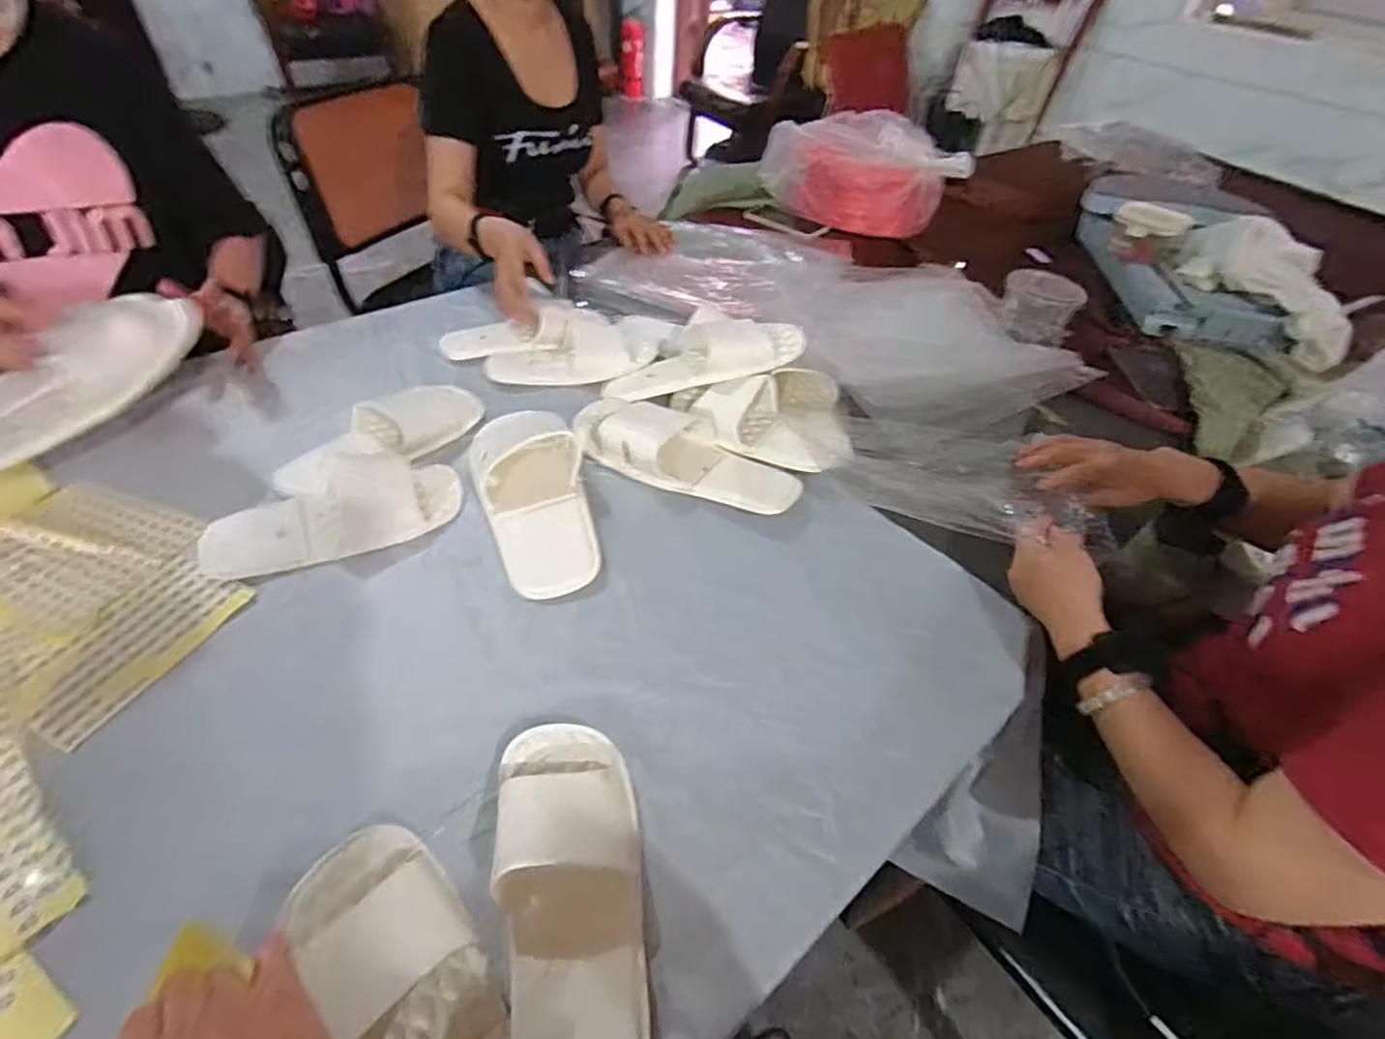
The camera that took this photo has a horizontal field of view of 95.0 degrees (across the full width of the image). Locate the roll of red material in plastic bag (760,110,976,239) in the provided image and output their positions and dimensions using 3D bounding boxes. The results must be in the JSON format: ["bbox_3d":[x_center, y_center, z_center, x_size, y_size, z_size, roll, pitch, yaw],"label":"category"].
[{"bbox_3d":[0.345,-0.740,1.325,0.387,0.160,0.287,7,47,1],"label":"roll of red material in plastic bag"}]

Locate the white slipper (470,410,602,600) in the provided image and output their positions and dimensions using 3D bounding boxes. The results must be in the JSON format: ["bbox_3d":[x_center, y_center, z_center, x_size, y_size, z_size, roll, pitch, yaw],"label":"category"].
[{"bbox_3d":[-0.173,-0.040,0.680,0.112,0.049,0.270,-9,49,-15],"label":"white slipper"}]

